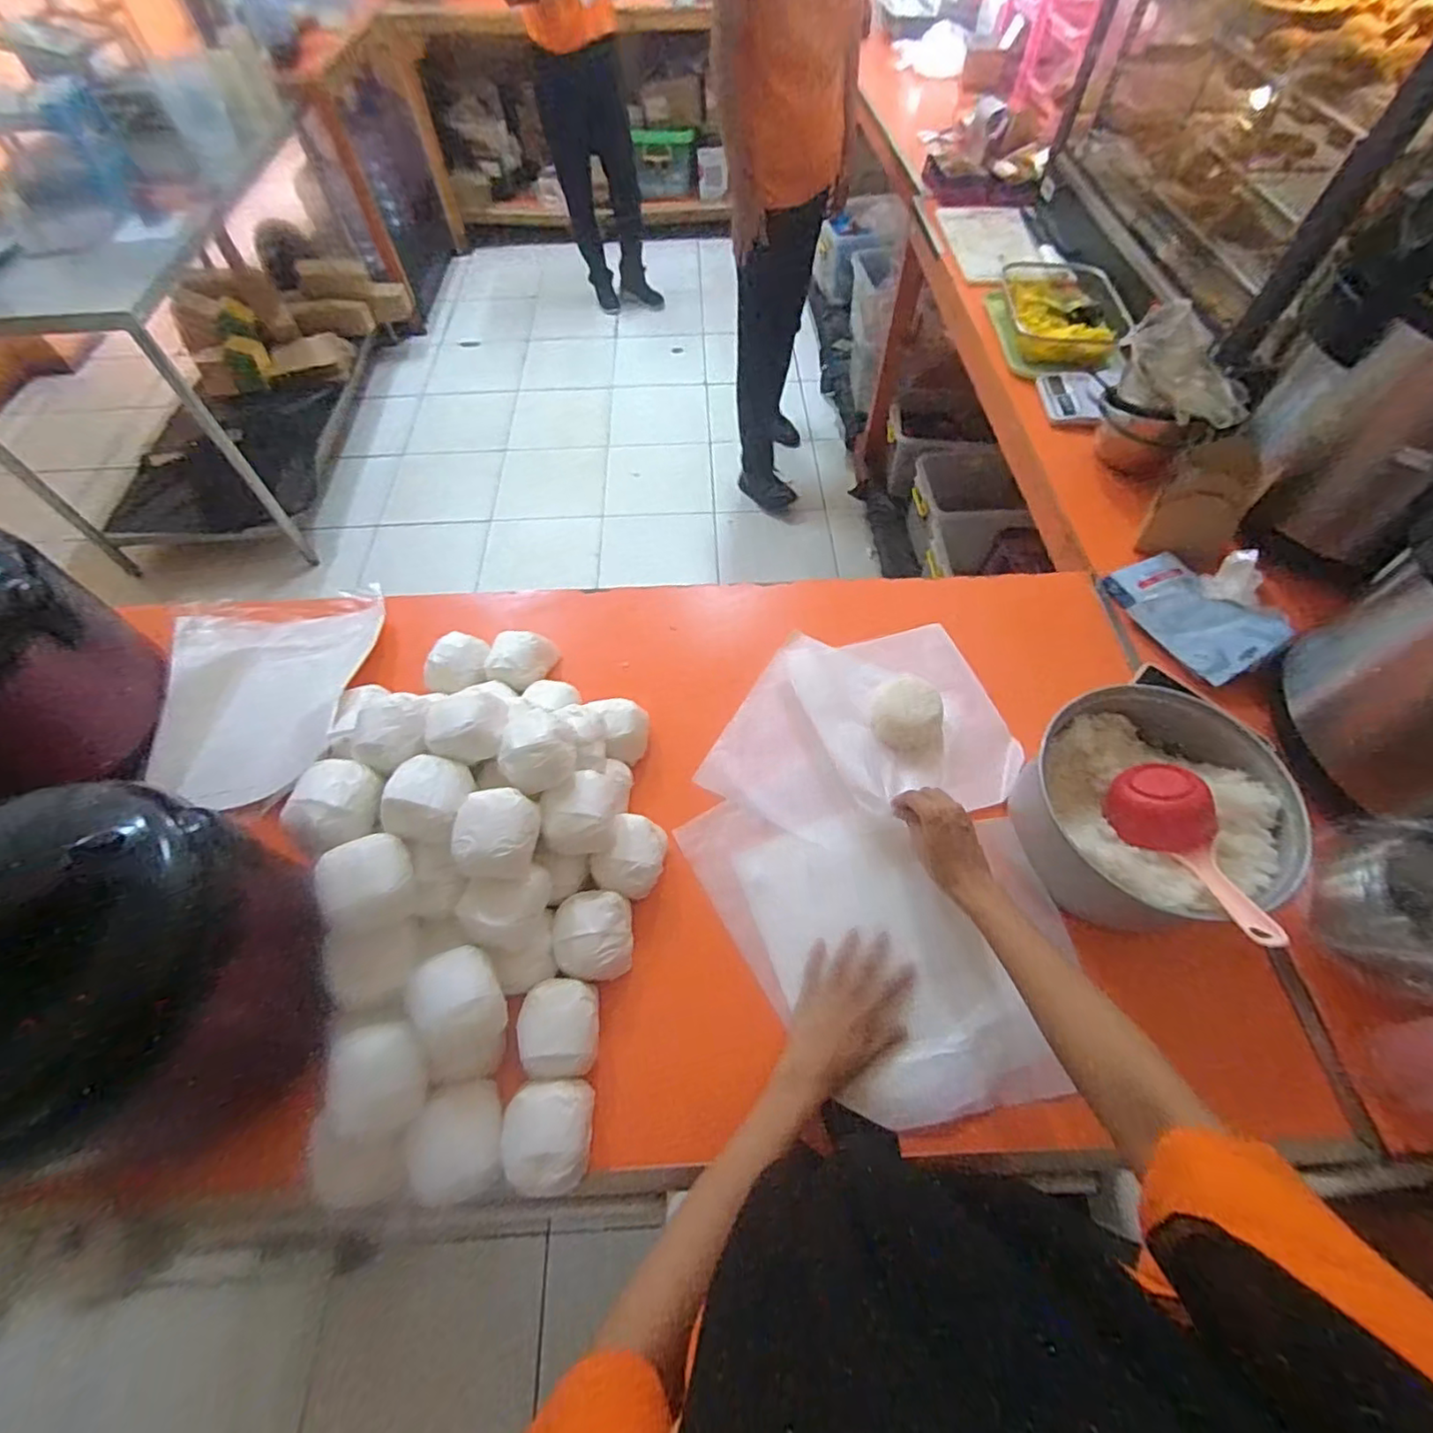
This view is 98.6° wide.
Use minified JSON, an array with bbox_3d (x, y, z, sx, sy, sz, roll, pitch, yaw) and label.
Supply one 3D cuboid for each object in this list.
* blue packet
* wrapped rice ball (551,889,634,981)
[{"bbox_3d":[0.621,-0.140,0.816,0.016,0.098,0.219,26,30,-35],"label":"blue packet"},{"bbox_3d":[-0.119,0.211,0.596,0.073,0.047,0.078,0,59,0],"label":"wrapped rice ball"}]

